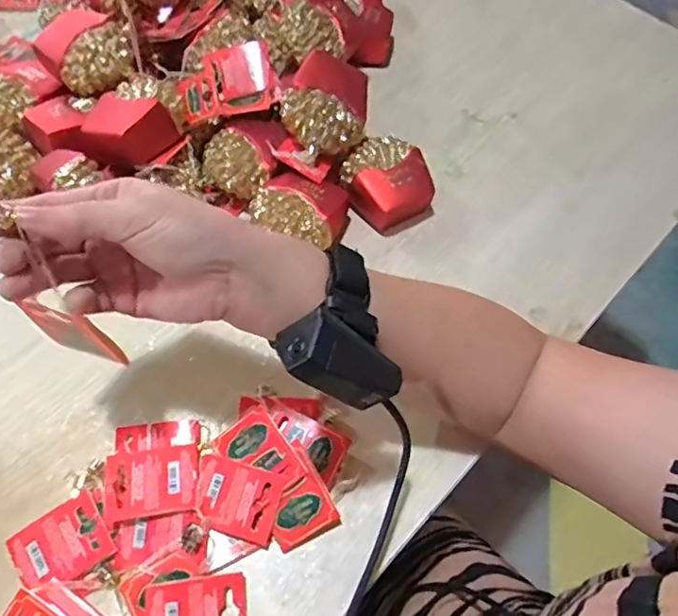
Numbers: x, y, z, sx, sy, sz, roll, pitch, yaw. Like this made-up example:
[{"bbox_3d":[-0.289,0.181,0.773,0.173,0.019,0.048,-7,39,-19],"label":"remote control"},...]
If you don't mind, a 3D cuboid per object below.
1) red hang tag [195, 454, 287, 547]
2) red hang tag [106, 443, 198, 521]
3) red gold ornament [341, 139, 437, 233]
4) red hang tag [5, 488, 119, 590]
[{"bbox_3d":[-0.069,0.130,0.377,0.058,0.007,0.045,17,70,1],"label":"red hang tag"},{"bbox_3d":[-0.127,0.116,0.374,0.059,0.007,0.046,-6,51,-6],"label":"red hang tag"},{"bbox_3d":[0.045,-0.112,0.504,0.065,0.047,0.080,-37,70,-19],"label":"red gold ornament"},{"bbox_3d":[-0.180,0.155,0.361,0.057,0.004,0.046,-32,74,-16],"label":"red hang tag"}]

